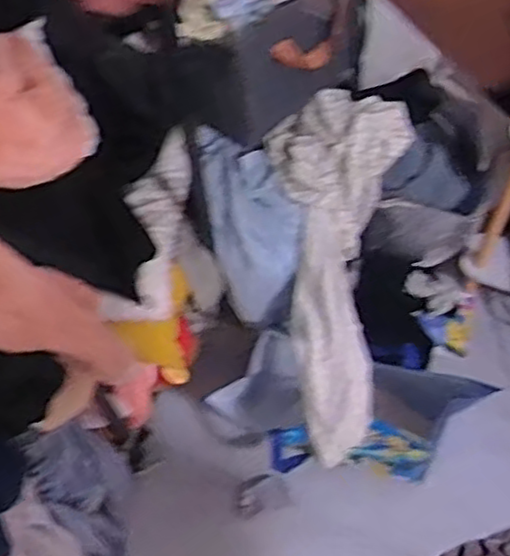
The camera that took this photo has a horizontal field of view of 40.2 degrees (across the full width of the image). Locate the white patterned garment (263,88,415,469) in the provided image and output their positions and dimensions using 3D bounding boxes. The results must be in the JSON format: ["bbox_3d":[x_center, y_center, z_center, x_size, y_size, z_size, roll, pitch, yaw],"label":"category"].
[{"bbox_3d":[0.140,-0.022,1.272,0.251,0.162,0.659,2,79,5],"label":"white patterned garment"}]

